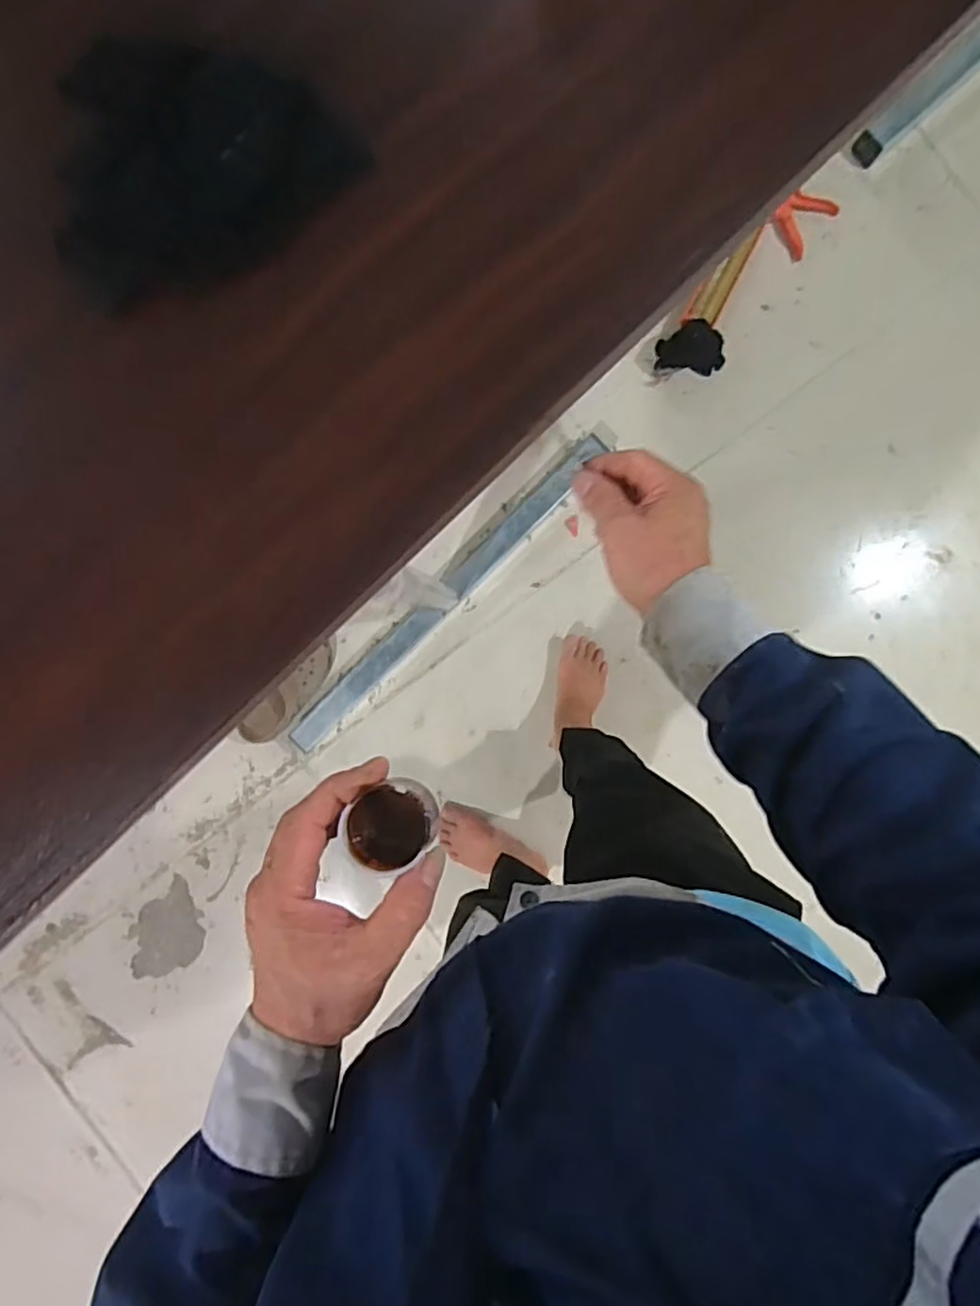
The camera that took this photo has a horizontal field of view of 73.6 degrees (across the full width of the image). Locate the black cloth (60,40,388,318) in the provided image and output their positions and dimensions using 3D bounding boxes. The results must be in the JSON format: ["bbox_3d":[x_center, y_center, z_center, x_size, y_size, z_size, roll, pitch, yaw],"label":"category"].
[{"bbox_3d":[-0.181,-0.301,0.403,0.190,0.050,0.112,-28,94,3],"label":"black cloth"}]

